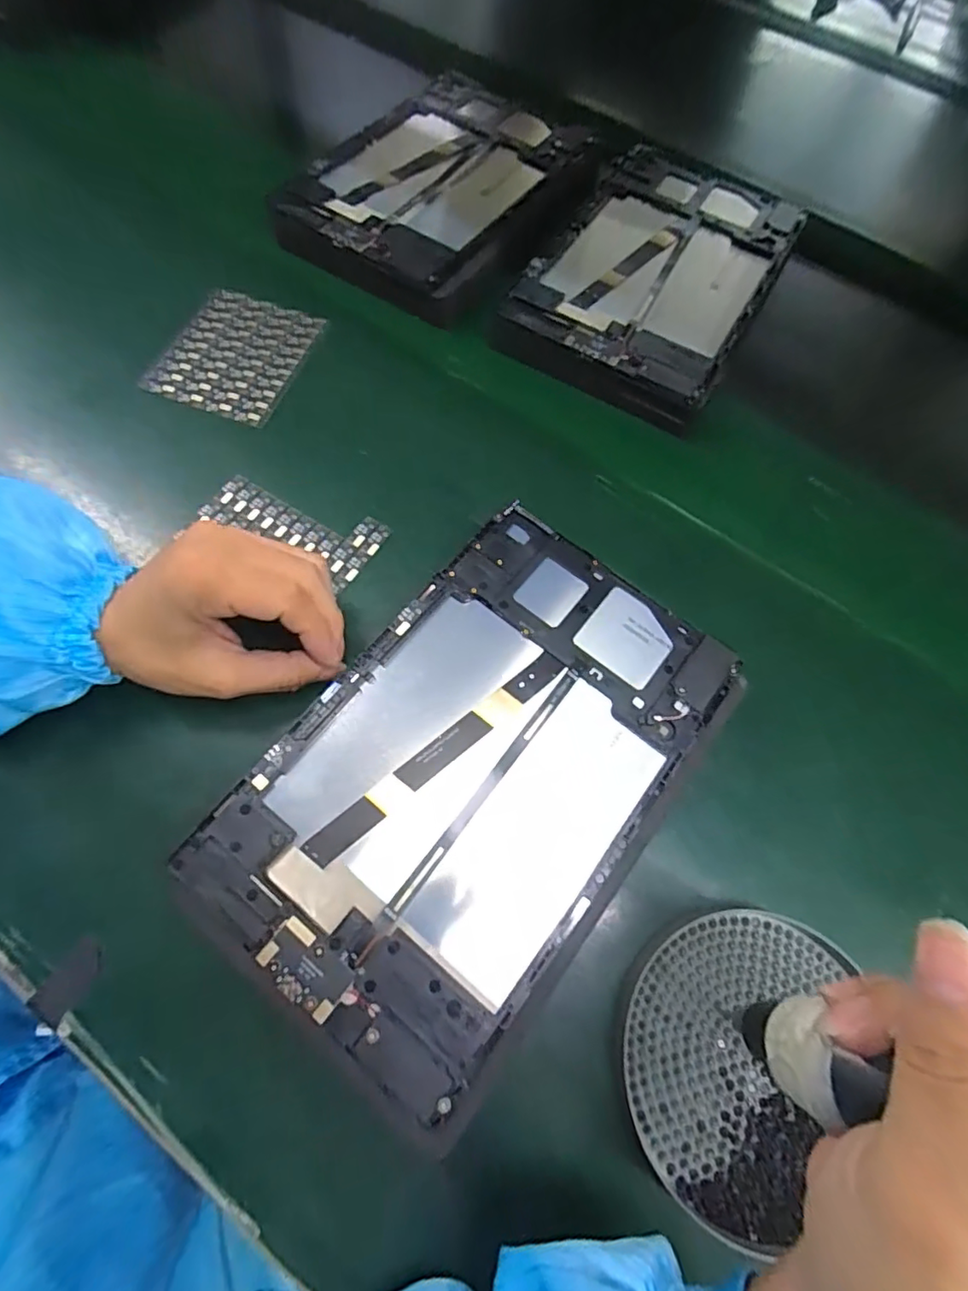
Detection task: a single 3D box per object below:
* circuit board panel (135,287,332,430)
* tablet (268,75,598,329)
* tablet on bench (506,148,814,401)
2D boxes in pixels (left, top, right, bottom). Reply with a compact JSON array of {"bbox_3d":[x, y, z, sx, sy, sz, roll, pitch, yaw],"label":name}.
[{"bbox_3d":[-0.163,-0.192,0.371,0.084,0.004,0.093,20,70,7],"label":"circuit board panel"},{"bbox_3d":[-0.025,-0.362,0.430,0.173,0.018,0.253,31,71,11],"label":"tablet"},{"bbox_3d":[0.129,-0.278,0.412,0.150,0.024,0.240,29,71,10],"label":"tablet on bench"}]

